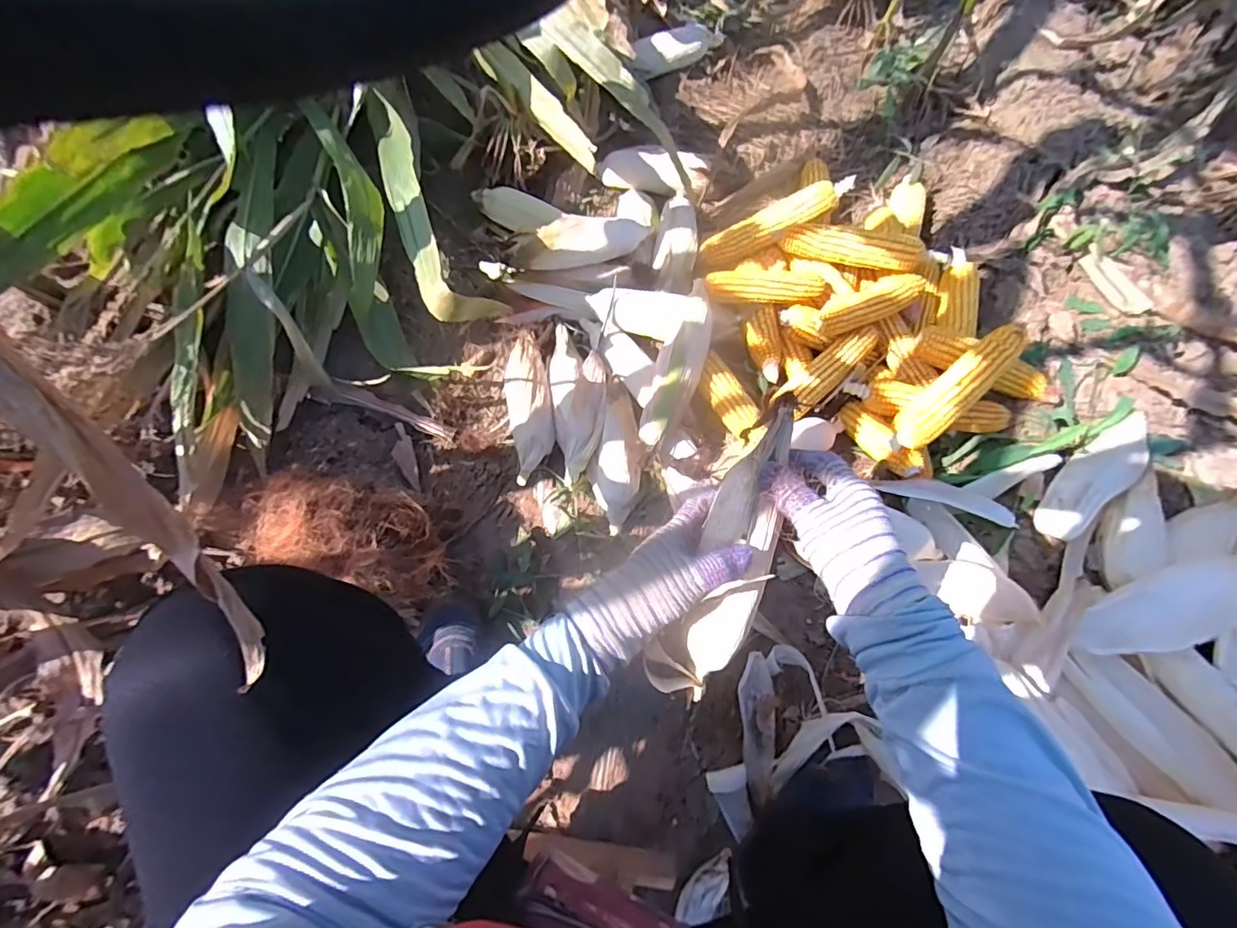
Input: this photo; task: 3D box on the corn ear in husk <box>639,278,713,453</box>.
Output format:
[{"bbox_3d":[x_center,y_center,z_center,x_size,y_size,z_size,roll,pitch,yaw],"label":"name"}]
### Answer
[{"bbox_3d":[0.086,-0.136,0.736,0.061,0.078,0.241,17,72,5],"label":"corn ear in husk"}]

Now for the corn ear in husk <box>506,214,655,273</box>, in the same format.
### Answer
[{"bbox_3d":[-0.061,-0.343,0.812,0.221,0.048,0.065,-15,72,-6],"label":"corn ear in husk"}]

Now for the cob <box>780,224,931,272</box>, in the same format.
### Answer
[{"bbox_3d":[0.341,-0.323,0.770,0.204,0.048,0.050,17,71,18],"label":"cob"}]

